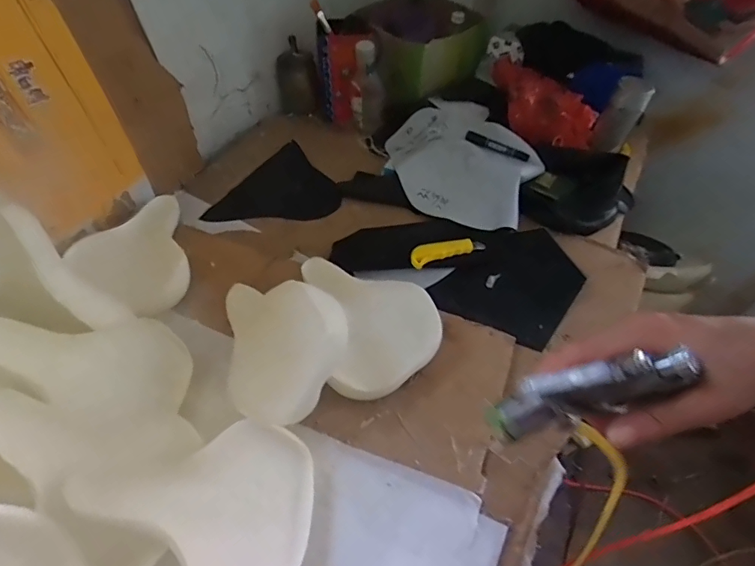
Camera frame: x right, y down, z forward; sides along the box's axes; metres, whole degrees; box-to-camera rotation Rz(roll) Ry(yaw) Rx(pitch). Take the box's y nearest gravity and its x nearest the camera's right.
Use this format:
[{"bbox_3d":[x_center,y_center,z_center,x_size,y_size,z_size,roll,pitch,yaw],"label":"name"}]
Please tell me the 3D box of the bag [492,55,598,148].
[{"bbox_3d":[0.361,-0.377,1.011,0.241,0.106,0.121,26,47,-19],"label":"bag"}]

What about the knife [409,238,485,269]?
[{"bbox_3d":[0.121,-0.059,0.817,0.142,0.027,0.038,-21,53,-18],"label":"knife"}]

